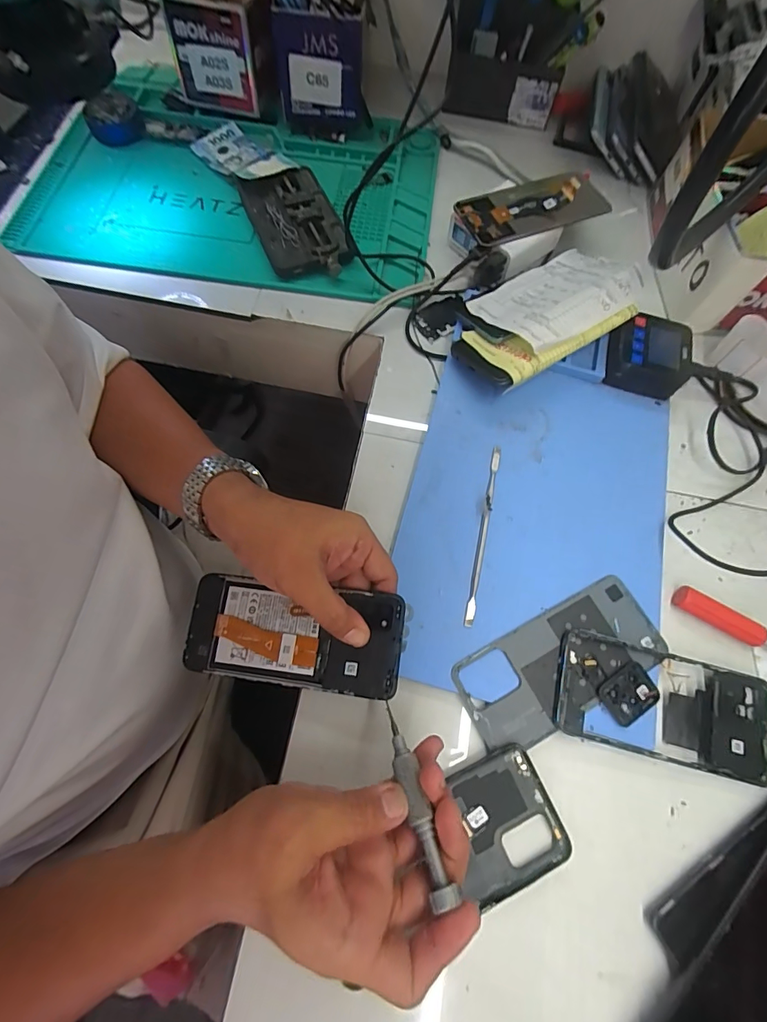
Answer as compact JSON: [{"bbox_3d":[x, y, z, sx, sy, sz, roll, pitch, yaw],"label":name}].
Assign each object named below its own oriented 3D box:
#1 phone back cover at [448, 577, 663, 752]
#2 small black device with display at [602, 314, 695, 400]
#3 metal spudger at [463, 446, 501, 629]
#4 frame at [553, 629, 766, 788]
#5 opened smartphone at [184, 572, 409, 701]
[{"bbox_3d":[0.136,0.114,0.331,0.162,0.004,0.073,-26,72,-11],"label":"phone back cover"},{"bbox_3d":[0.255,-0.152,0.419,0.080,0.030,0.070,14,70,3],"label":"small black device with display"},{"bbox_3d":[0.084,0.015,0.360,0.007,0.007,0.157,13,70,3],"label":"metal spudger"},{"bbox_3d":[0.211,0.145,0.326,0.166,0.007,0.075,15,71,-1],"label":"frame"},{"bbox_3d":[-0.067,0.090,0.319,0.160,0.012,0.070,6,69,9],"label":"opened smartphone"}]

